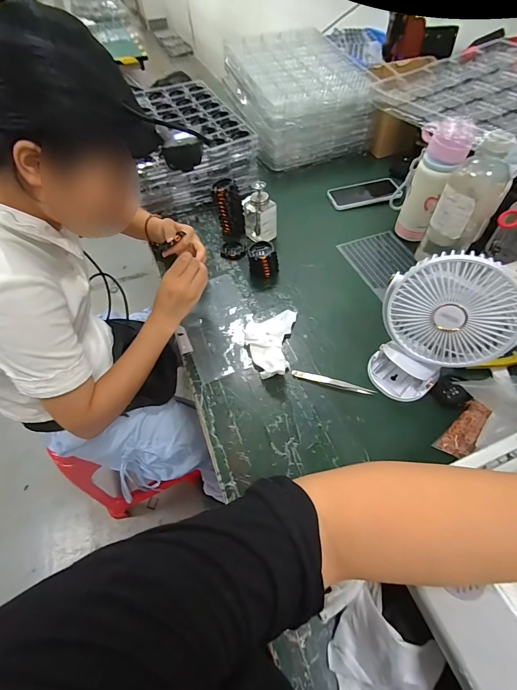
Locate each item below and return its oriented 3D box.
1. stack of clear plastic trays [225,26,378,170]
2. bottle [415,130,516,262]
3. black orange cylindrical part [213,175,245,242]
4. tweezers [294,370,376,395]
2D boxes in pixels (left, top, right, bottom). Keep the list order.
[{"bbox_3d":[0.111,-0.738,0.968,0.338,0.185,0.460,-16,55,-7],"label":"stack of clear plastic trays"},{"bbox_3d":[0.351,-0.240,0.551,0.082,0.215,0.075,28,61,22],"label":"bottle"},{"bbox_3d":[-0.065,-0.295,0.710,0.058,0.120,0.044,-12,45,-2],"label":"black orange cylindrical part"},{"bbox_3d":[0.115,0.059,0.506,0.127,0.008,0.013,13,56,13],"label":"tweezers"}]

